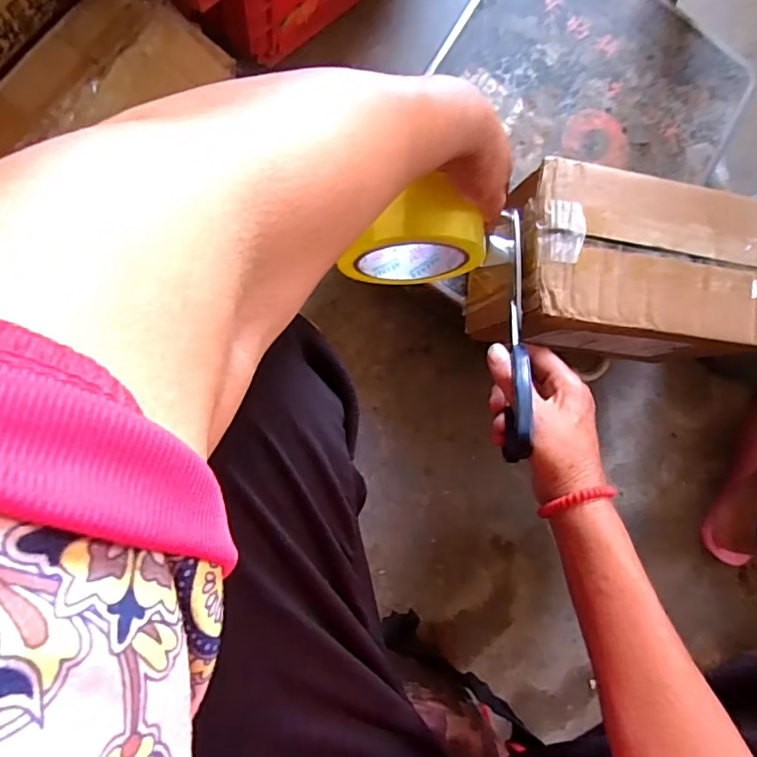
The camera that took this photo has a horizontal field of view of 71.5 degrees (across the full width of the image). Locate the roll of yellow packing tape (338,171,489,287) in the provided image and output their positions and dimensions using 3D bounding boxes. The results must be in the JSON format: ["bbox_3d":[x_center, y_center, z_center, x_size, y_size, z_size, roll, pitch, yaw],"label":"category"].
[{"bbox_3d":[0.026,-0.106,0.390,0.102,0.107,0.048,-2,87,-10],"label":"roll of yellow packing tape"}]

